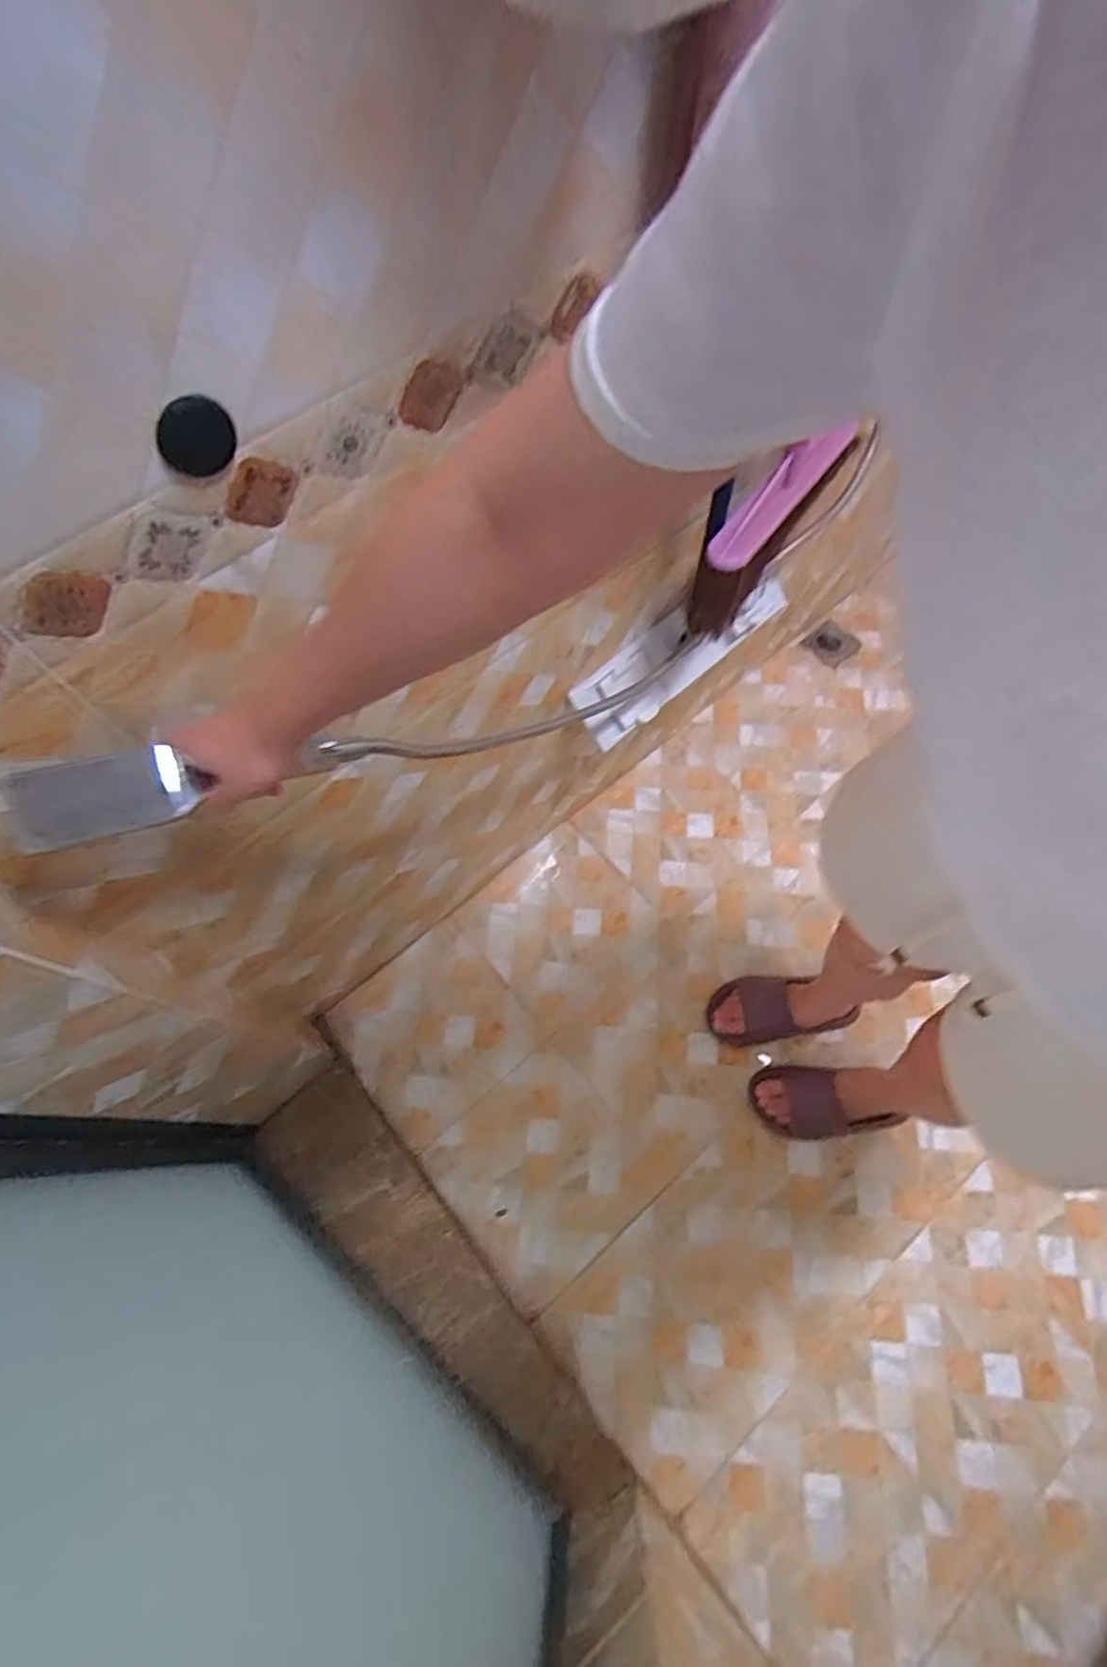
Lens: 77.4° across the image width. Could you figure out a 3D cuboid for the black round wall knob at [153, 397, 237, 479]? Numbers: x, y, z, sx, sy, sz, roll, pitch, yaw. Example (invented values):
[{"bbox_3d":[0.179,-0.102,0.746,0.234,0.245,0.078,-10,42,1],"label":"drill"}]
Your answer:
[{"bbox_3d":[-0.223,-0.248,0.432,0.046,0.046,0.004,-36,70,-13],"label":"black round wall knob"}]

